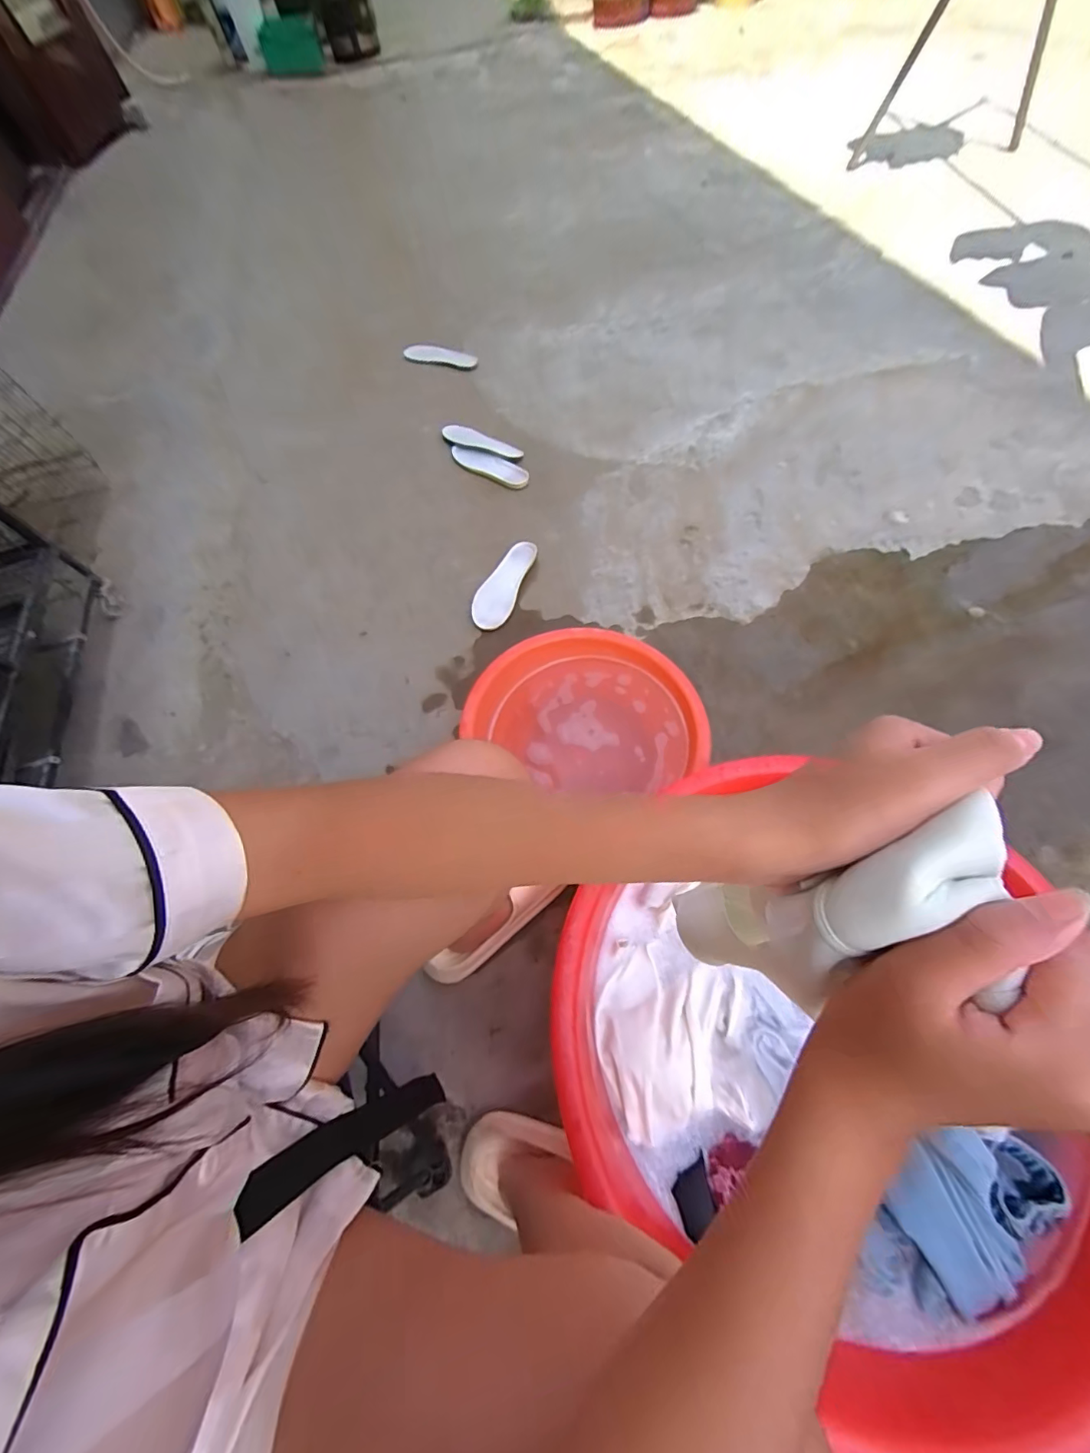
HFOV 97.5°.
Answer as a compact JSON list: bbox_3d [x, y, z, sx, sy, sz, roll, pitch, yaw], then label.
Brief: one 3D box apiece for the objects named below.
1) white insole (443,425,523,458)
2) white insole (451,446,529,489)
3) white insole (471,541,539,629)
[{"bbox_3d":[-0.157,-0.694,1.178,0.212,0.025,0.050,25,67,14],"label":"white insole"},{"bbox_3d":[-0.130,-0.629,1.151,0.222,0.022,0.066,33,70,17],"label":"white insole"},{"bbox_3d":[-0.085,-0.290,0.967,0.075,0.013,0.222,20,66,0],"label":"white insole"}]

